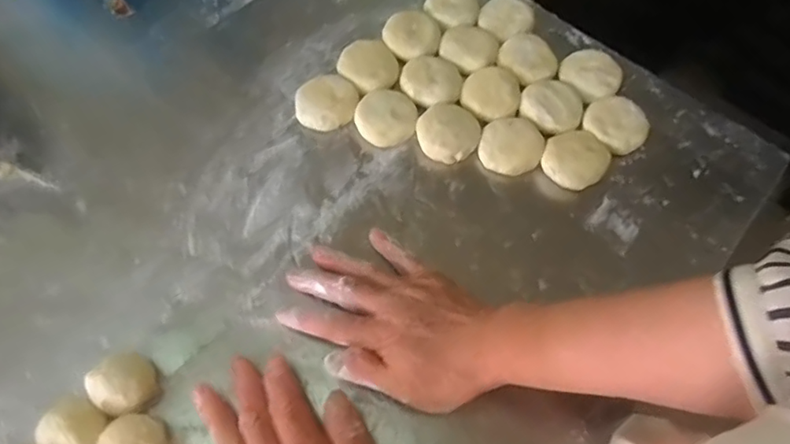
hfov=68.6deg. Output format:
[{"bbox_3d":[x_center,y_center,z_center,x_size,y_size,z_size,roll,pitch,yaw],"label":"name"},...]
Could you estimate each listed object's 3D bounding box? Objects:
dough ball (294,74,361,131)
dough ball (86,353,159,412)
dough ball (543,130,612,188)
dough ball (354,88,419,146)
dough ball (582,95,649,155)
[{"bbox_3d":[-0.064,-0.111,0.543,0.056,0.024,0.055,1,66,-2],"label":"dough ball"},{"bbox_3d":[-0.199,0.120,0.426,0.040,0.038,0.039,1,66,-2],"label":"dough ball"},{"bbox_3d":[0.162,-0.056,0.524,0.055,0.024,0.056,1,66,-2],"label":"dough ball"},{"bbox_3d":[-0.008,-0.098,0.538,0.056,0.021,0.055,1,66,-2],"label":"dough ball"},{"bbox_3d":[0.205,-0.089,0.538,0.054,0.021,0.057,1,66,-2],"label":"dough ball"}]

